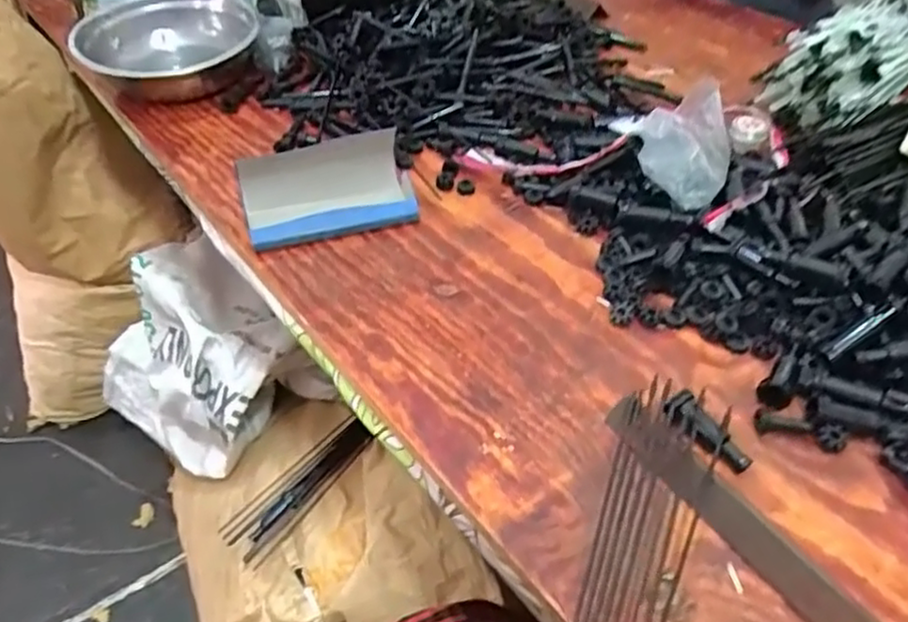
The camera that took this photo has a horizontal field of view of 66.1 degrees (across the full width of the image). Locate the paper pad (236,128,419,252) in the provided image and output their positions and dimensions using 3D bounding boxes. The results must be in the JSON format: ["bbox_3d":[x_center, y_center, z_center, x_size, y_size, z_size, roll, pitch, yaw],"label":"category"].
[{"bbox_3d":[-0.123,-0.119,0.677,0.164,0.054,0.090,-10,45,-10],"label":"paper pad"}]

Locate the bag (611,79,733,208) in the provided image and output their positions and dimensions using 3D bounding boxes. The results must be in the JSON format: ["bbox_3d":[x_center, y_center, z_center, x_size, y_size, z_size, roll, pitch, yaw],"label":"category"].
[{"bbox_3d":[0.210,-0.157,0.665,0.086,0.085,0.109,-30,52,-24],"label":"bag"}]

